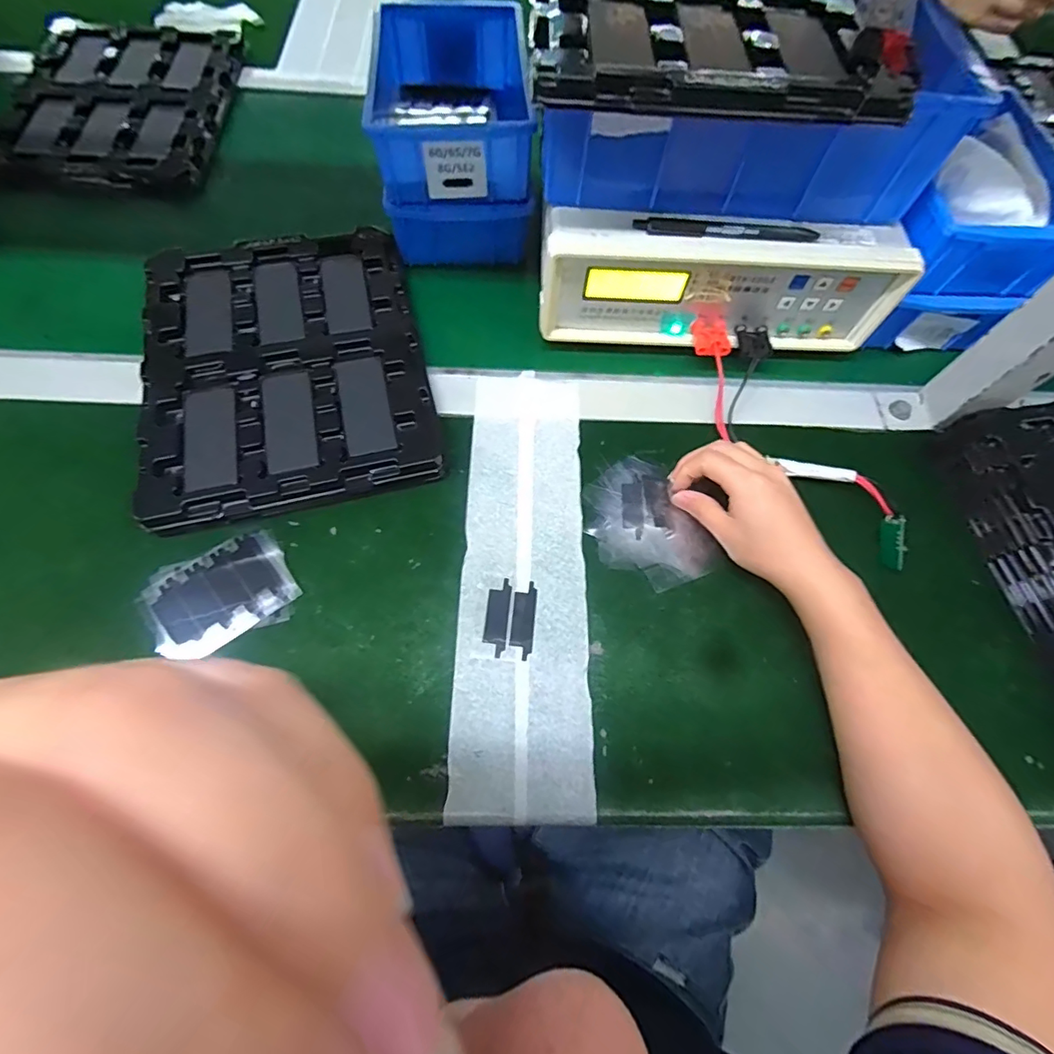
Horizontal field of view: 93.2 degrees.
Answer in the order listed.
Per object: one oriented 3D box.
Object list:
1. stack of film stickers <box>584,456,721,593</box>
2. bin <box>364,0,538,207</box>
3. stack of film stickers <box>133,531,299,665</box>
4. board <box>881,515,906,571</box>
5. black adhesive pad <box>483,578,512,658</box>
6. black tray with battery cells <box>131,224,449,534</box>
[{"bbox_3d":[0.090,-0.002,0.388,0.081,0.006,0.107,-24,72,-11],"label":"stack of film stickers"},{"bbox_3d":[-0.071,-0.386,0.443,0.124,0.057,0.210,-5,67,-5],"label":"bin"},{"bbox_3d":[-0.217,0.050,0.354,0.097,0.009,0.073,-27,70,-14],"label":"stack of film stickers"},{"bbox_3d":[0.276,0.012,0.375,0.004,0.016,0.039,3,93,-33],"label":"board"},{"bbox_3d":[-0.021,0.064,0.354,0.016,0.004,0.054,7,66,0],"label":"black adhesive pad"},{"bbox_3d":[-0.201,-0.142,0.421,0.220,0.027,0.272,-11,67,-7],"label":"black tray with battery cells"}]

